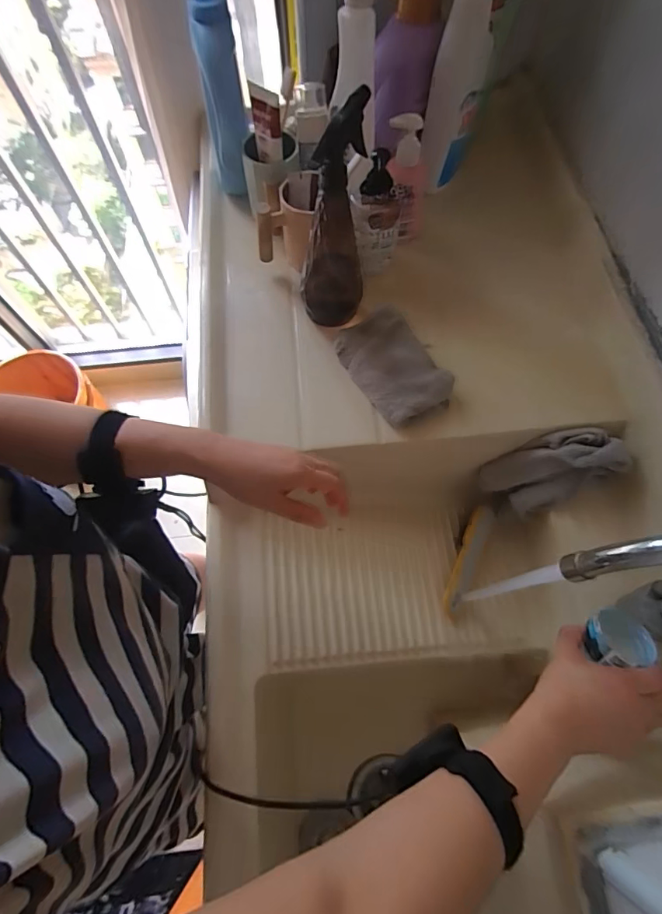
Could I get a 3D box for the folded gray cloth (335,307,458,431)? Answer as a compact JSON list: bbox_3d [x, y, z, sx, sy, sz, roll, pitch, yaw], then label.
[{"bbox_3d":[0.082,-0.119,0.585,0.106,0.021,0.164,-27,70,-10],"label":"folded gray cloth"}]

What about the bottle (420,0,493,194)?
[{"bbox_3d":[0.170,-0.488,0.621,0.073,0.223,0.061,16,69,8],"label":"bottle"}]

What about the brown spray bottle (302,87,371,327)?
[{"bbox_3d":[0.005,-0.266,0.532,0.090,0.236,0.076,-21,69,-7],"label":"brown spray bottle"}]

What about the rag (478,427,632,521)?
[{"bbox_3d":[0.286,0.016,0.588,0.168,0.034,0.090,-32,95,27],"label":"rag"}]

